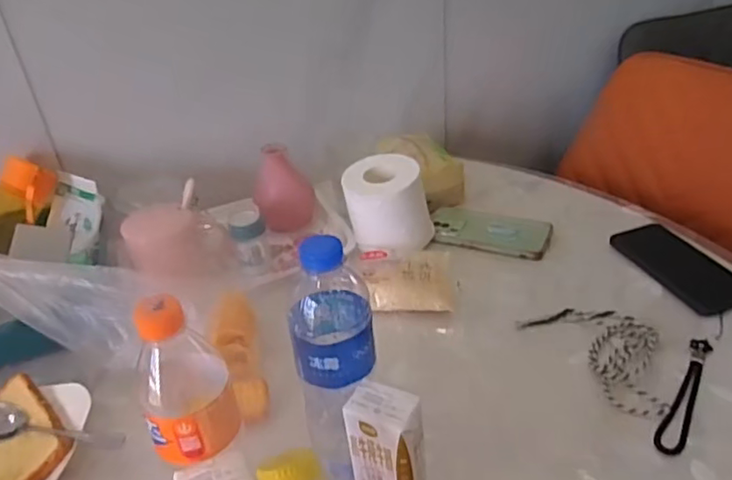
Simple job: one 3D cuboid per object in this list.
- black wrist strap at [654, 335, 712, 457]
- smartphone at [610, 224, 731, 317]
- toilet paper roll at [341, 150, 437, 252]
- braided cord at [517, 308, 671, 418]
[{"bbox_3d":[0.291,0.138,0.542,0.023,0.004,0.146,20,42,31],"label":"black wrist strap"},{"bbox_3d":[0.359,0.028,0.681,0.078,0.008,0.153,-15,37,-14],"label":"smartphone"},{"bbox_3d":[0.029,-0.046,0.745,0.103,0.090,0.087,-6,33,-1],"label":"toilet paper roll"},{"bbox_3d":[0.241,0.103,0.592,0.101,0.011,0.160,-24,40,-25],"label":"braided cord"}]

